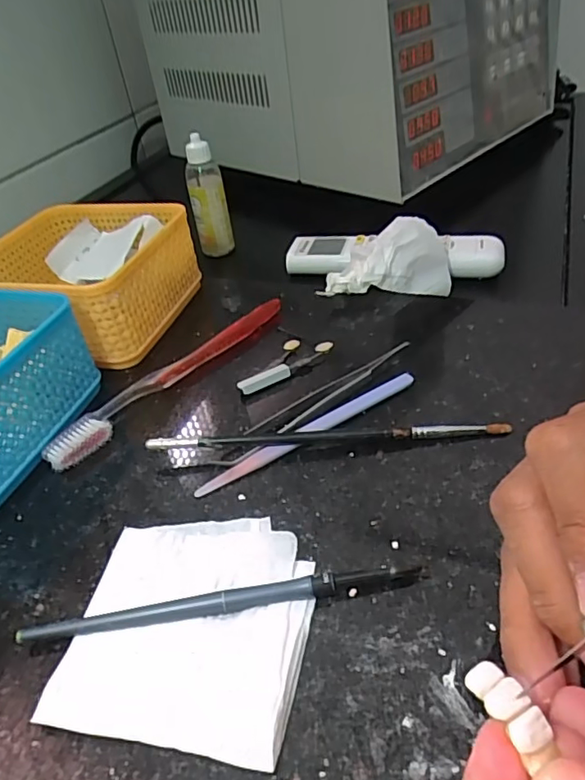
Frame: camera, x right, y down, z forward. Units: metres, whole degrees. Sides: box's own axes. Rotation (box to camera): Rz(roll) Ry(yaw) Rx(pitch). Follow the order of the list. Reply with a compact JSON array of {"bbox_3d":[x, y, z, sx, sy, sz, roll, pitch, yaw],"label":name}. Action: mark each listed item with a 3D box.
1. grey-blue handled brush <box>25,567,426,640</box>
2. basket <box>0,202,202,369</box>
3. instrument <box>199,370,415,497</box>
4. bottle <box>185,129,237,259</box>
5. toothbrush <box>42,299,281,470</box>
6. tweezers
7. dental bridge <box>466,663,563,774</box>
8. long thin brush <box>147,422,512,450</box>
[{"bbox_3d":[-0.029,0.087,0.227,0.160,0.004,0.008,-9,76,-2],"label":"grey-blue handled brush"},{"bbox_3d":[-0.154,-0.082,0.412,0.130,0.066,0.129,6,41,16],"label":"basket"},{"bbox_3d":[0.010,0.022,0.303,0.137,0.008,0.011,-25,42,-21],"label":"instrument"},{"bbox_3d":[-0.079,-0.180,0.517,0.033,0.105,0.033,-12,39,-6],"label":"bottle"},{"bbox_3d":[-0.076,-0.012,0.353,0.021,0.016,0.182,25,48,33],"label":"toothbrush"},{"bbox_3d":[0.013,0.004,0.319,0.135,0.011,0.022,-28,43,-24],"label":"tweezers"},{"bbox_3d":[0.051,0.074,0.130,0.009,0.004,0.021,-27,49,-23],"label":"dental bridge"},{"bbox_3d":[0.018,0.026,0.292,0.186,0.012,0.006,-4,39,4],"label":"long thin brush"}]

